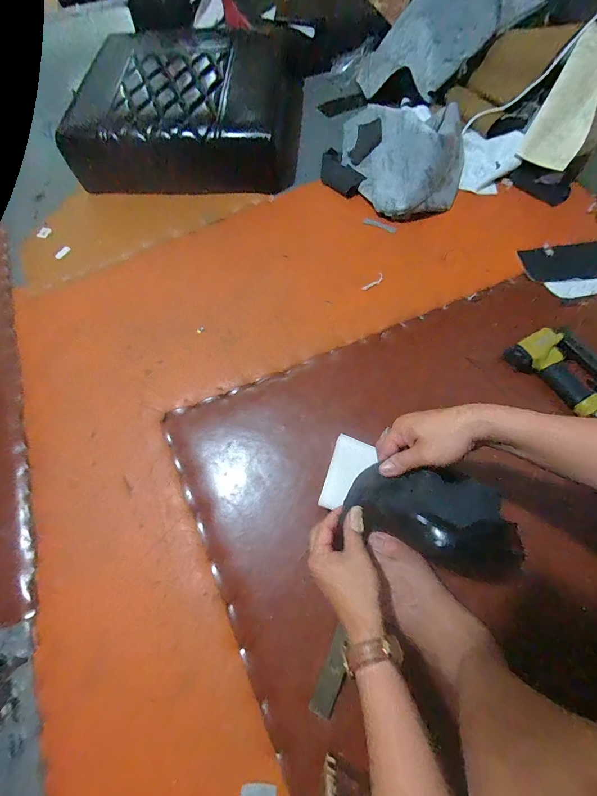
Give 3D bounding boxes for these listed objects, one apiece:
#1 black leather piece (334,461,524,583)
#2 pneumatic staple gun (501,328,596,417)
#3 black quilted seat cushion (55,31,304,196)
[{"bbox_3d":[0.152,0.145,0.393,0.189,0.104,0.111,6,68,5],"label":"black leather piece"},{"bbox_3d":[0.504,-0.052,0.588,0.213,0.042,0.125,40,75,17],"label":"pneumatic staple gun"},{"bbox_3d":[-0.286,-0.748,0.845,0.556,0.146,0.398,6,68,5],"label":"black quilted seat cushion"}]

